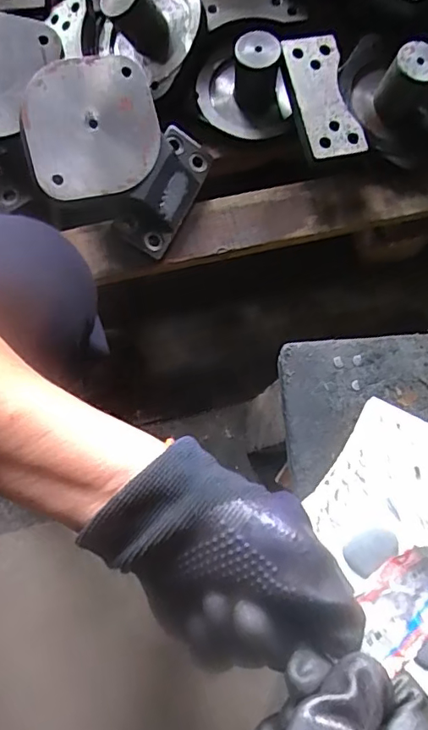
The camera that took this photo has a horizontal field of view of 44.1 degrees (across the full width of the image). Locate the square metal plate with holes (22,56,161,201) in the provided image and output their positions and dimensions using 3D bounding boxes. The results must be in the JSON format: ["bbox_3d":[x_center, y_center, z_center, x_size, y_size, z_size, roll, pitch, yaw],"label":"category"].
[{"bbox_3d":[-0.110,-0.217,0.485,0.121,0.010,0.117,-13,95,-22],"label":"square metal plate with holes"}]

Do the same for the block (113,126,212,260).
[{"bbox_3d":[-0.049,-0.188,0.549,0.037,0.074,0.135,8,66,39],"label":"block"}]

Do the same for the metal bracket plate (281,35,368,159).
[{"bbox_3d":[0.112,-0.272,0.538,0.058,0.010,0.122,-16,87,-5],"label":"metal bracket plate"}]

